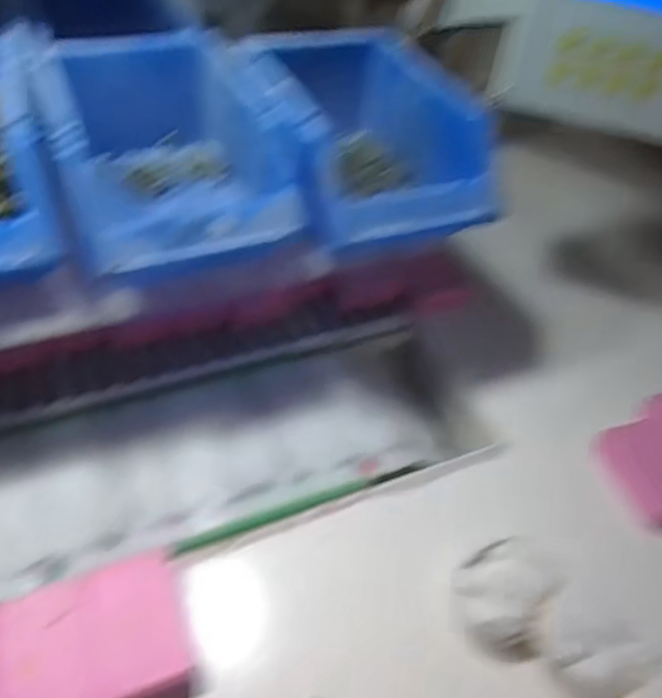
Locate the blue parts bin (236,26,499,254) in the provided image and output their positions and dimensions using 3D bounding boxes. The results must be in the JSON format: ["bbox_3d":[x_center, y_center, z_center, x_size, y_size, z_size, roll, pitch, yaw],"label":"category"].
[{"bbox_3d":[0.023,-0.150,0.421,0.138,0.076,0.178,-14,47,-19],"label":"blue parts bin"}]

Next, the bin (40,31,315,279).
[{"bbox_3d":[-0.102,-0.123,0.385,0.127,0.078,0.186,-14,48,-20],"label":"bin"}]

